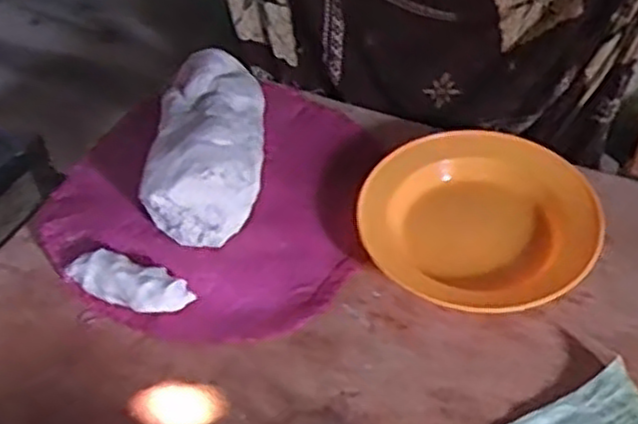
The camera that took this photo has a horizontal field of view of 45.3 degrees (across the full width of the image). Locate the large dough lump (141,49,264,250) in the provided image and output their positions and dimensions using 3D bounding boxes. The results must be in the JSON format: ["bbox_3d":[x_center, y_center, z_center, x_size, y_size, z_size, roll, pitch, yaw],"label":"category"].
[{"bbox_3d":[-0.110,-0.071,0.779,0.106,0.109,0.214,-2,48,4],"label":"large dough lump"}]

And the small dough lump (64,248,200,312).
[{"bbox_3d":[-0.175,0.066,0.689,0.116,0.043,0.041,9,49,13],"label":"small dough lump"}]

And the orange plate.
[{"bbox_3d":[0.152,0.004,0.731,0.218,0.037,0.198,6,49,11],"label":"orange plate"}]

